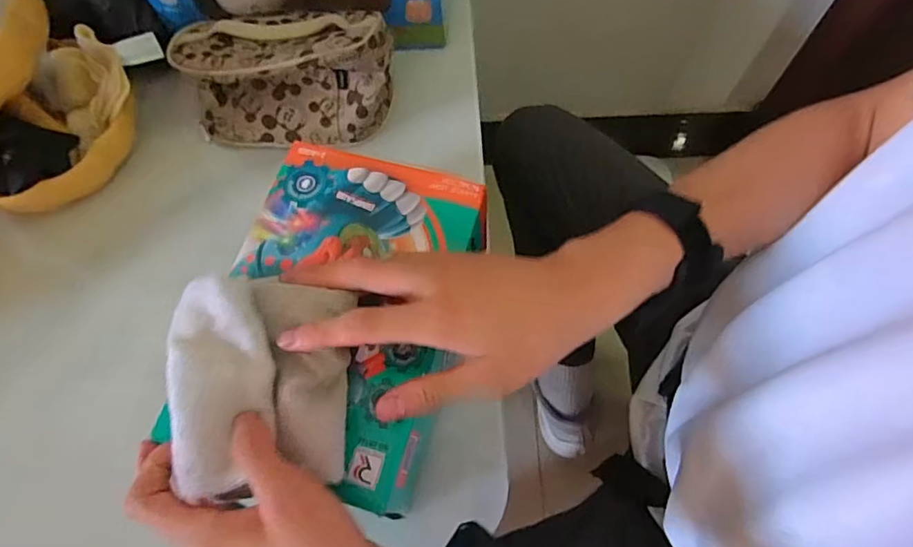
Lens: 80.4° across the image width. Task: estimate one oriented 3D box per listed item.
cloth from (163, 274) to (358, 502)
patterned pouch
[{"bbox_3d":[-0.106,0.058,0.290,0.094,0.015,0.110,6,70,-12],"label":"cloth"},{"bbox_3d":[-0.158,-0.197,0.519,0.195,0.092,0.115,5,67,4],"label":"patterned pouch"}]

